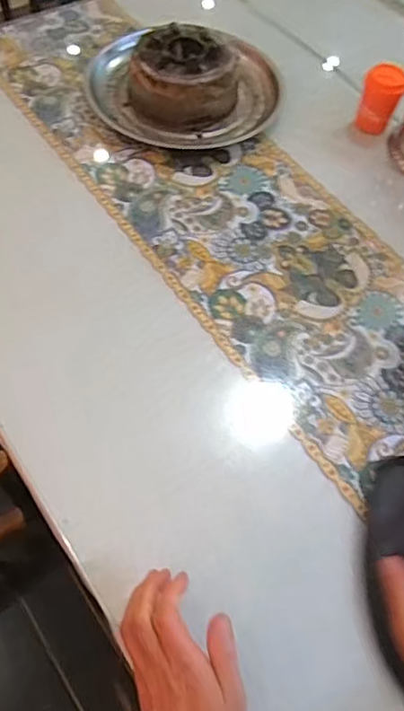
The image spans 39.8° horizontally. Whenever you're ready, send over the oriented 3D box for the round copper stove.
[{"bbox_3d":[-0.025,-0.386,0.777,0.136,0.073,0.136,2,59,-3],"label":"round copper stove"}]

